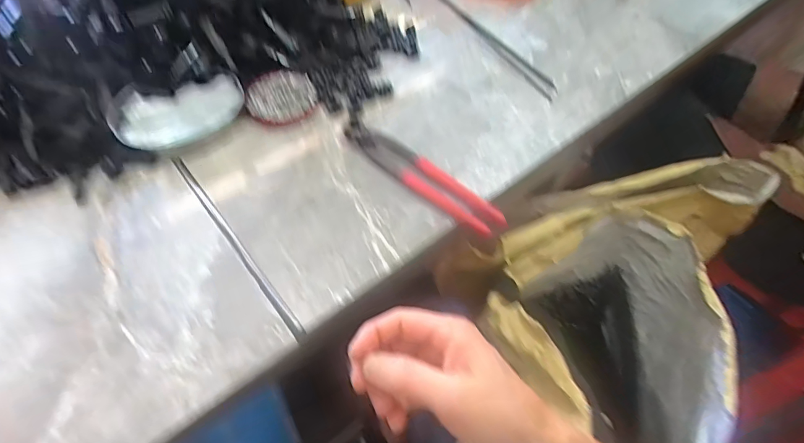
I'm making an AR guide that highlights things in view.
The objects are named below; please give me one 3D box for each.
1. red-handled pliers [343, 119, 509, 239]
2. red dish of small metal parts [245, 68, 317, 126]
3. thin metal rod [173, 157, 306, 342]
[{"bbox_3d":[0.020,-0.049,0.458,0.194,0.016,0.035,39,64,21],"label":"red-handled pliers"},{"bbox_3d":[-0.141,-0.147,0.517,0.077,0.017,0.074,1,57,-1],"label":"red dish of small metal parts"},{"bbox_3d":[-0.161,0.016,0.419,0.009,0.004,0.241,-34,64,-21],"label":"thin metal rod"}]

